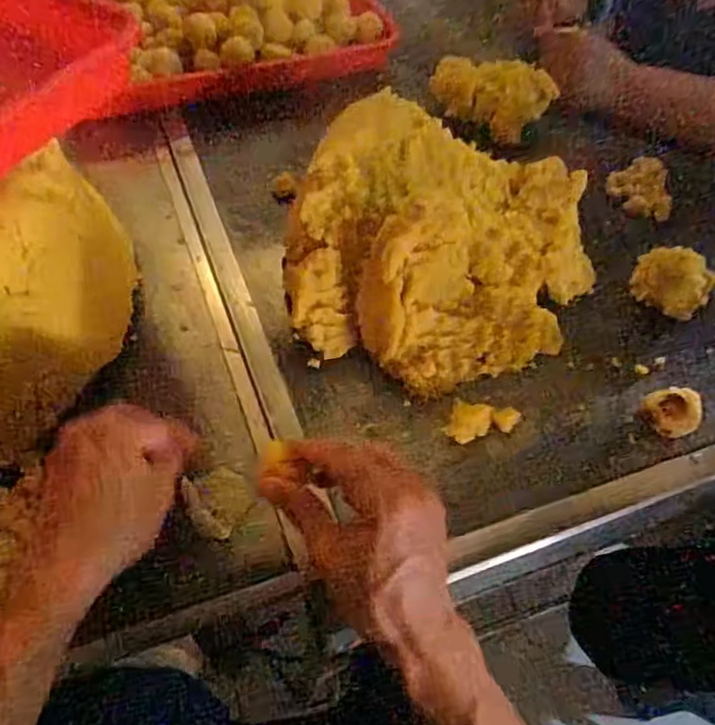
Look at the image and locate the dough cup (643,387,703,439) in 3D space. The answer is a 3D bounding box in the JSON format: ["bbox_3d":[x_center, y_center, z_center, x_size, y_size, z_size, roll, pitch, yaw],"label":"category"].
[{"bbox_3d":[0.251,0.039,0.514,0.039,0.021,0.038,1,56,-2],"label":"dough cup"}]

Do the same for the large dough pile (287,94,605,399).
[{"bbox_3d":[0.076,-0.105,0.542,0.232,0.114,0.230,1,56,-2],"label":"large dough pile"}]

